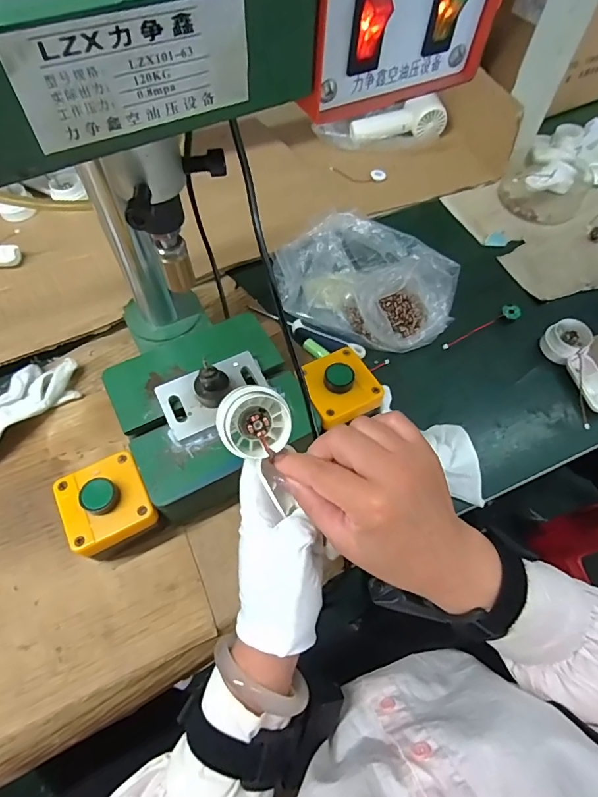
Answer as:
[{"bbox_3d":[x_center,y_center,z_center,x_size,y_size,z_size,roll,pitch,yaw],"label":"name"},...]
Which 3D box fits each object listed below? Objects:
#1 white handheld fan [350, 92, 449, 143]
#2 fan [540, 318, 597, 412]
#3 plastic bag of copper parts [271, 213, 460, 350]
[{"bbox_3d":[0.159,-0.443,0.701,0.151,0.045,0.066,-10,60,-6],"label":"white handheld fan"},{"bbox_3d":[0.318,-0.038,0.486,0.045,0.027,0.109,-17,61,-10],"label":"fan"},{"bbox_3d":[0.078,-0.140,0.518,0.208,0.066,0.146,24,62,13],"label":"plastic bag of copper parts"}]

